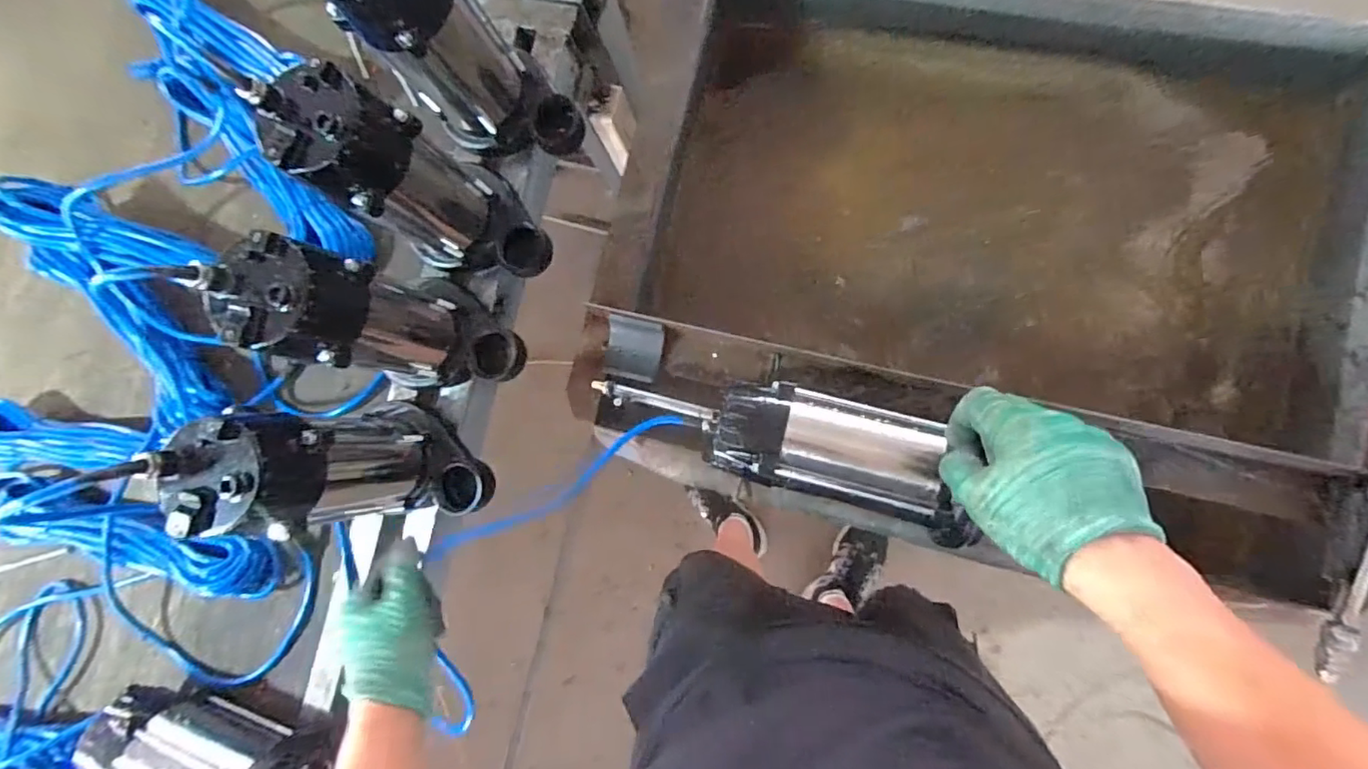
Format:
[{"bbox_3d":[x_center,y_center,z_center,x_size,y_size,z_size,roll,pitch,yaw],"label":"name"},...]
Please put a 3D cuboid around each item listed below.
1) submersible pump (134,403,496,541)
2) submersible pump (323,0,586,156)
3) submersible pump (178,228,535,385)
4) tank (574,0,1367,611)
[{"bbox_3d":[-0.289,0.071,0.522,0.144,0.245,0.113,-1,85,9],"label":"submersible pump"},{"bbox_3d":[-0.201,-0.296,0.528,0.129,0.227,0.113,45,93,10],"label":"submersible pump"},{"bbox_3d":[-0.259,-0.058,0.529,0.147,0.244,0.112,9,87,9],"label":"submersible pump"},{"bbox_3d":[0.315,-0.142,0.689,0.738,0.298,0.574,11,87,9],"label":"tank"}]

